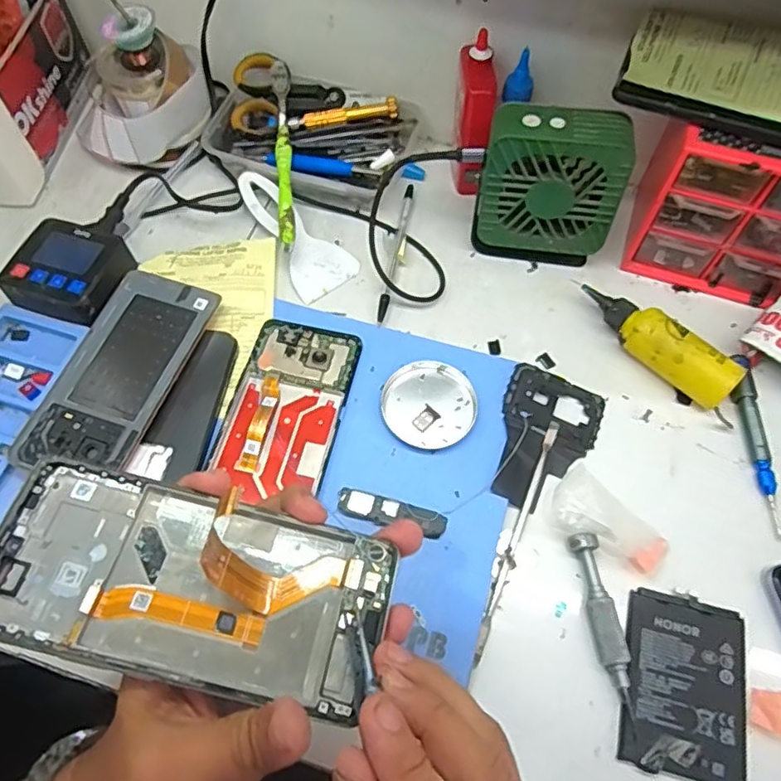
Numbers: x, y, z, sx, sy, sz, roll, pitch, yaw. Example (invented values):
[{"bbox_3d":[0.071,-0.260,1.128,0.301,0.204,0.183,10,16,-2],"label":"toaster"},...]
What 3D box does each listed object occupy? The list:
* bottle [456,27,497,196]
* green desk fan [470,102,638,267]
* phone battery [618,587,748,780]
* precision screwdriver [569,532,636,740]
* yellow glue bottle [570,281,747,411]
[{"bbox_3d":[0.063,-0.208,0.472,0.029,0.118,0.044,8,62,2],"label":"bottle"},{"bbox_3d":[0.114,-0.146,0.443,0.099,0.111,0.044,9,62,3],"label":"green desk fan"},{"bbox_3d":[0.166,0.164,0.338,0.065,0.006,0.093,13,62,5],"label":"phone battery"},{"bbox_3d":[0.124,0.137,0.349,0.017,0.013,0.105,-5,62,-5],"label":"precision screwdriver"},{"bbox_3d":[0.184,-0.034,0.427,0.122,0.037,0.028,40,68,18],"label":"yellow glue bottle"}]

